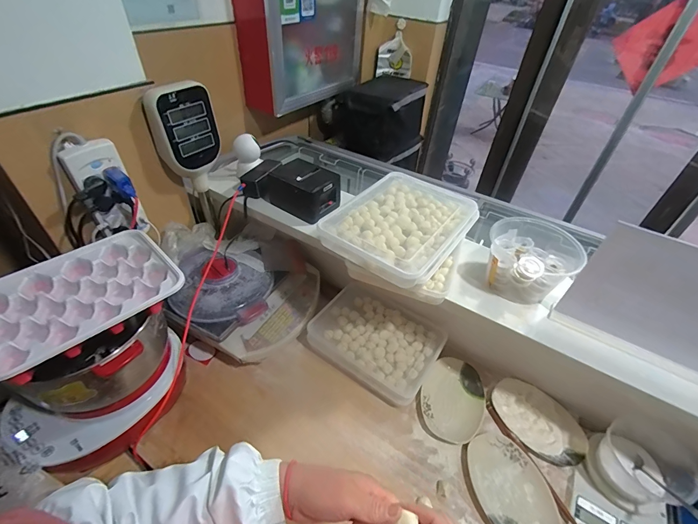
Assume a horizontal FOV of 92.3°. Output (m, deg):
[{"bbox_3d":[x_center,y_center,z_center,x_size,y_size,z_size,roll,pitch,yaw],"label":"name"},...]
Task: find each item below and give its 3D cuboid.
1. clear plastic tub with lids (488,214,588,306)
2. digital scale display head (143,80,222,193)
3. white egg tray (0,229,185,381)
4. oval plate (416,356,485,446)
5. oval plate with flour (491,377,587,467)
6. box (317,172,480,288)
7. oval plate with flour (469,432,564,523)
[{"bbox_3d":[0.346,-0.002,0.664,0.134,0.123,0.131,3,43,-2],"label":"clear plastic tub with lids"},{"bbox_3d":[-0.374,-0.288,0.799,0.032,0.240,0.155,30,48,25],"label":"digital scale display head"},{"bbox_3d":[-0.456,0.058,0.573,0.219,0.036,0.287,35,50,29],"label":"white egg tray"},{"bbox_3d":[0.236,0.308,0.763,0.137,0.020,0.189,26,46,21],"label":"oval plate"},{"bbox_3d":[0.413,0.348,0.739,0.122,0.025,0.193,-35,61,-17],"label":"oval plate with flour"},{"bbox_3d":[0.107,-0.077,0.670,0.217,0.042,0.295,29,47,24],"label":"box"},{"bbox_3d":[0.313,0.439,0.647,0.138,0.020,0.196,-10,45,-16],"label":"oval plate with flour"}]

